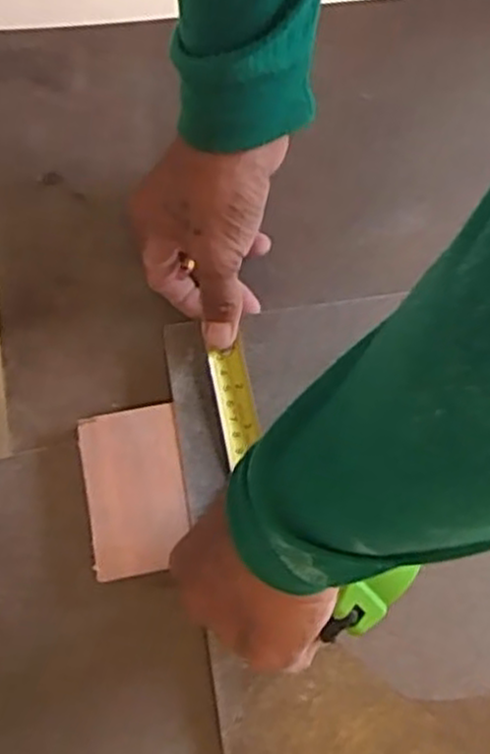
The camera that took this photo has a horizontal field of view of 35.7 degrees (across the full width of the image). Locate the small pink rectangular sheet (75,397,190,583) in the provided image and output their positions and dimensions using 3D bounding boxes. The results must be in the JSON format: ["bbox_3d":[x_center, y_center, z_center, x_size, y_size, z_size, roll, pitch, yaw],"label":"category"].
[{"bbox_3d":[-0.068,0.069,0.466,0.059,0.004,0.099,-9,76,-6],"label":"small pink rectangular sheet"}]

